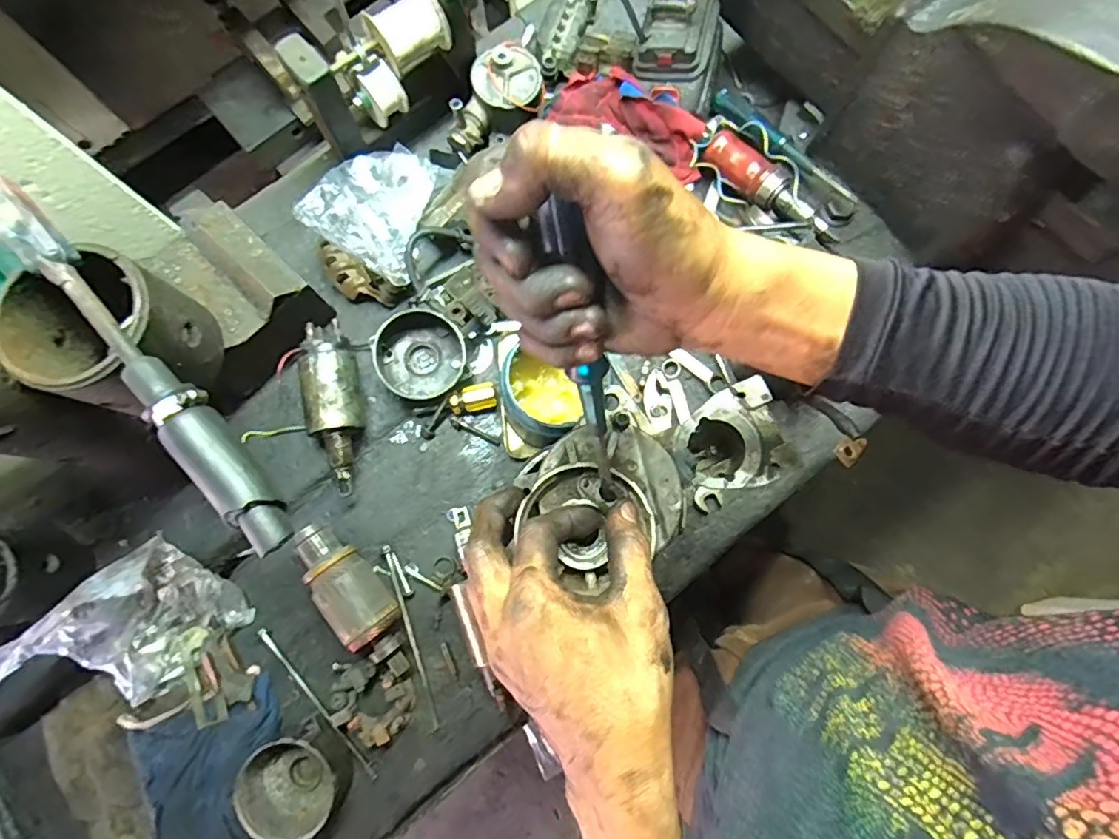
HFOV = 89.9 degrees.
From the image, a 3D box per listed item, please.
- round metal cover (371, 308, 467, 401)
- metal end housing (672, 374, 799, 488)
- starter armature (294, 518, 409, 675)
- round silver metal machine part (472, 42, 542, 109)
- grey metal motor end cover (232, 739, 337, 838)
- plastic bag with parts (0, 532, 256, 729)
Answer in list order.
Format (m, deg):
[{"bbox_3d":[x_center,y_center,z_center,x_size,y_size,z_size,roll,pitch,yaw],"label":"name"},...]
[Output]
[{"bbox_3d":[-0.129,-0.060,0.523,0.080,0.038,0.080,0,90,-12],"label":"round metal cover"},{"bbox_3d":[0.113,0.017,0.379,0.067,0.045,0.062,-25,80,-4],"label":"metal end housing"},{"bbox_3d":[-0.179,0.157,0.492,0.051,0.049,0.150,-36,81,-6],"label":"starter armature"},{"bbox_3d":[-0.050,-0.331,0.541,0.067,0.020,0.058,-12,79,-1],"label":"round silver metal machine part"},{"bbox_3d":[-0.223,0.305,0.470,0.080,0.035,0.078,30,81,6],"label":"grey metal motor end cover"},{"bbox_3d":[-0.338,0.197,0.457,0.140,0.111,0.141,-42,82,-7],"label":"plastic bag with parts"}]

